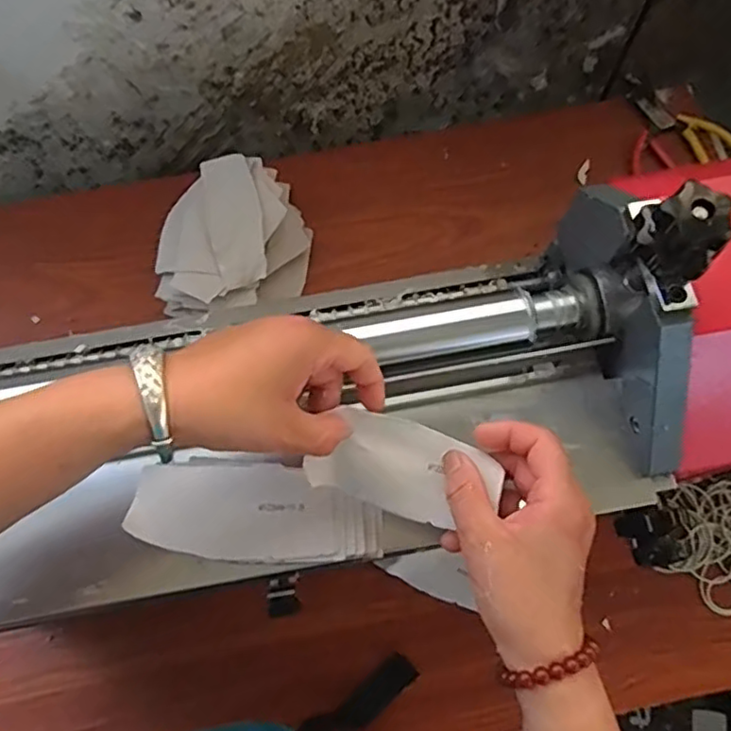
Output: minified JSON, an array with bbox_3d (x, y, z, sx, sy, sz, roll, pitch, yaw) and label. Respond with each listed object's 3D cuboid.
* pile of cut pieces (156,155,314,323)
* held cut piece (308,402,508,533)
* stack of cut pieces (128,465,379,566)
[{"bbox_3d":[-0.134,-0.120,0.641,0.150,0.074,0.141,0,72,1],"label":"pile of cut pieces"},{"bbox_3d":[0.025,0.059,0.368,0.103,0.024,0.050,15,73,6],"label":"held cut piece"},{"bbox_3d":[-0.069,0.093,0.401,0.156,0.009,0.056,1,72,2],"label":"stack of cut pieces"}]

